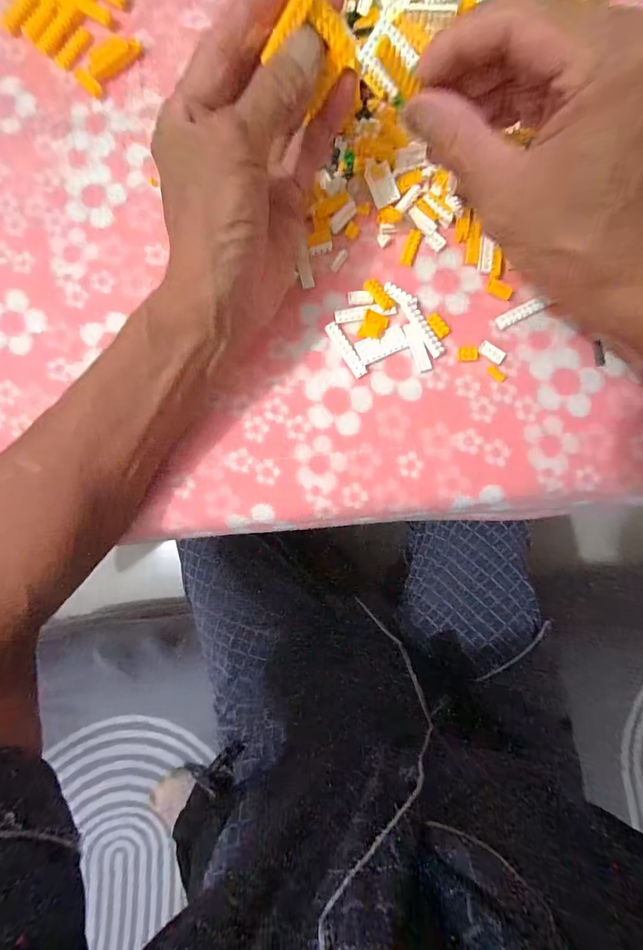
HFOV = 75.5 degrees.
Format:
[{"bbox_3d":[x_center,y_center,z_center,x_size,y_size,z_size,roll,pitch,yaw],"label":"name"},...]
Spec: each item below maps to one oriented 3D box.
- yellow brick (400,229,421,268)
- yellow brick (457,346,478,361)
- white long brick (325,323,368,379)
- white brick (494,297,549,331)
[{"bbox_3d":[0.059,-0.149,0.271,0.008,0.004,0.023,19,87,3],"label":"yellow brick"},{"bbox_3d":[0.094,-0.078,0.265,0.013,0.004,0.009,2,86,2],"label":"yellow brick"},{"bbox_3d":[0.016,-0.080,0.268,0.009,0.005,0.039,-34,85,-1],"label":"white long brick"},{"bbox_3d":[0.127,-0.103,0.266,0.030,0.004,0.009,-24,85,0],"label":"white brick"}]

